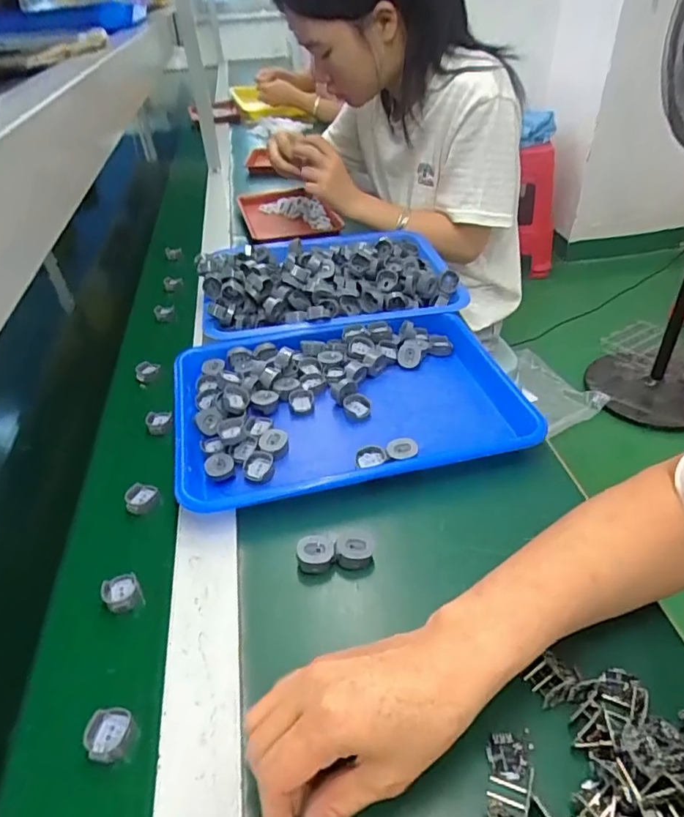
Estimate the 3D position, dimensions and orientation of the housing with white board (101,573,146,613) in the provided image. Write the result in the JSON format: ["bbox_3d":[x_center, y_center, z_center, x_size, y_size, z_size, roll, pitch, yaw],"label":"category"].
[{"bbox_3d":[-0.169,0.141,0.417,0.027,0.012,0.032,-24,43,-24],"label":"housing with white board"}]

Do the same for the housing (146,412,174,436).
[{"bbox_3d":[-0.192,0.015,0.574,0.026,0.013,0.026,-13,39,-12],"label":"housing"}]

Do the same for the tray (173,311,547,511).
[{"bbox_3d":[0.002,-0.014,0.551,0.330,0.031,0.244,-10,39,-9],"label":"tray"}]

